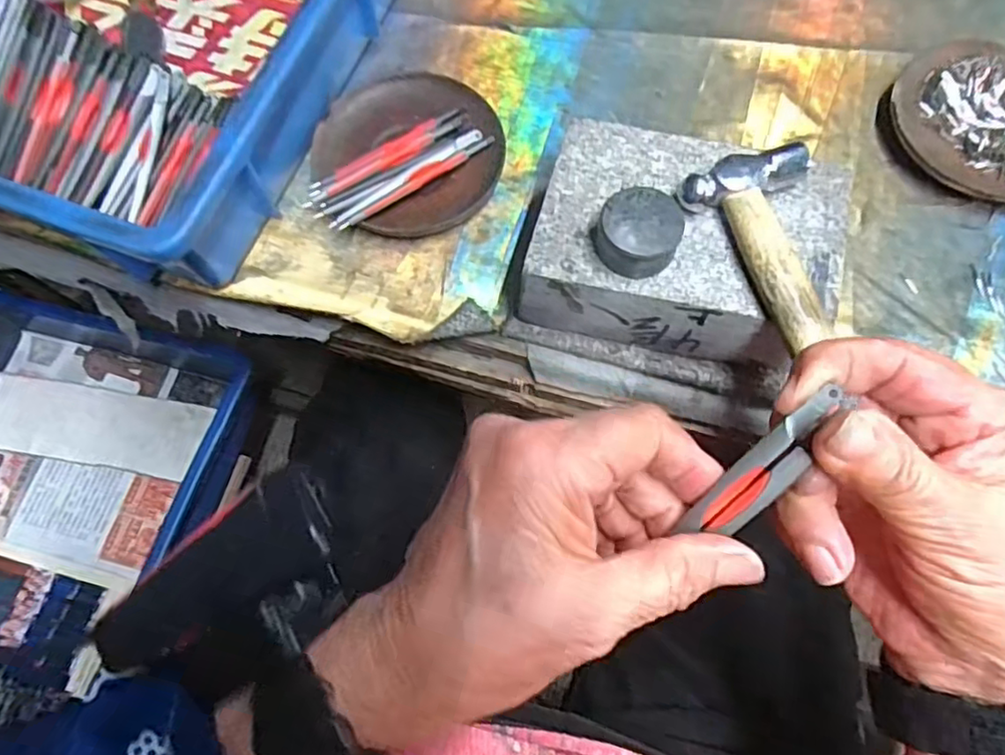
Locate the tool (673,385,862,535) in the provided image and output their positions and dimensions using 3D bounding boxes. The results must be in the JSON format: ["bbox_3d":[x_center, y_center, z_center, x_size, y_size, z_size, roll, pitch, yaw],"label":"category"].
[{"bbox_3d":[0.081,0.028,0.192,0.015,0.004,0.059,43,105,14],"label":"tool"}]

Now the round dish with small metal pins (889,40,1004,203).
[{"bbox_3d":[0.299,-0.161,0.381,0.110,0.015,0.107,0,71,1],"label":"round dish with small metal pins"}]

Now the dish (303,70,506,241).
[{"bbox_3d":[-0.059,-0.140,0.383,0.114,0.018,0.112,0,71,1],"label":"dish"}]

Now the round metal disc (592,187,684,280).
[{"bbox_3d":[0.063,-0.066,0.291,0.037,0.022,0.037,1,73,-2],"label":"round metal disc"}]

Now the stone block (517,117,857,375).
[{"bbox_3d":[0.092,-0.063,0.330,0.145,0.060,0.106,15,72,6],"label":"stone block"}]

